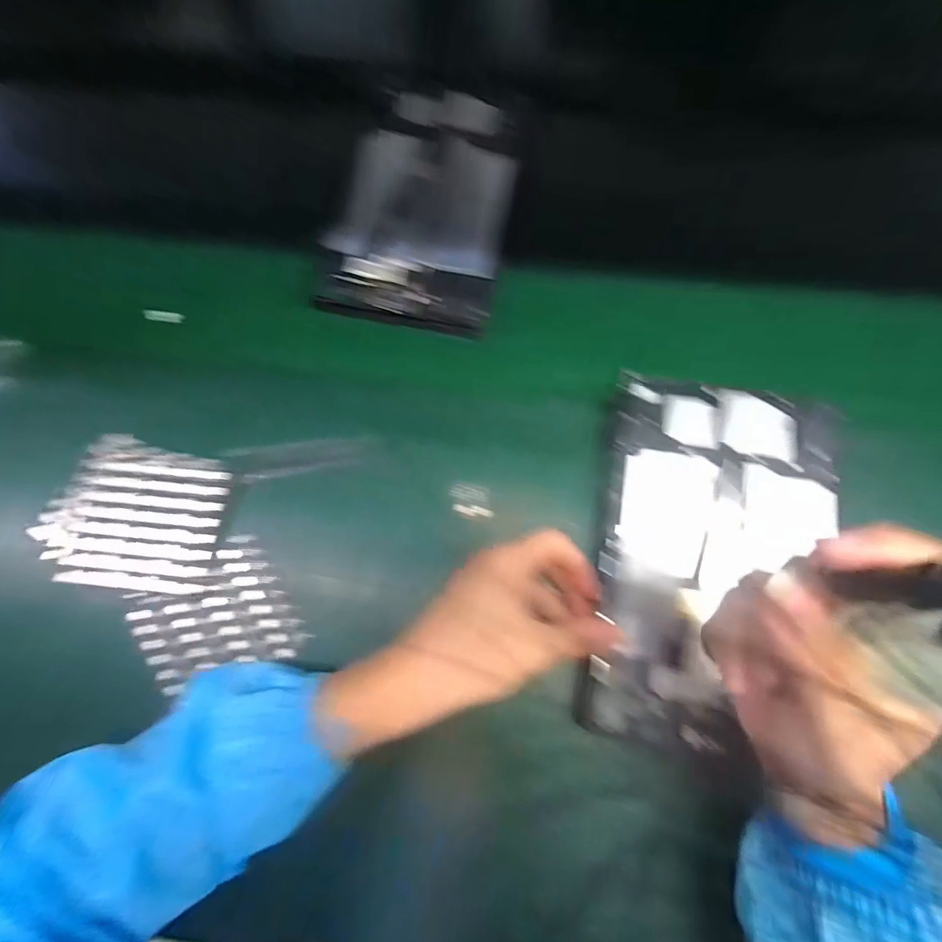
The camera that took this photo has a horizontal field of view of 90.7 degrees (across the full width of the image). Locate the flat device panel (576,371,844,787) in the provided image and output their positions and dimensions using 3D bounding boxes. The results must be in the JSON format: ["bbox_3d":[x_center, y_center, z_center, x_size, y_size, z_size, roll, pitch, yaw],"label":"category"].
[{"bbox_3d":[0.163,0.059,0.312,0.151,0.015,0.245,11,74,3],"label":"flat device panel"}]

